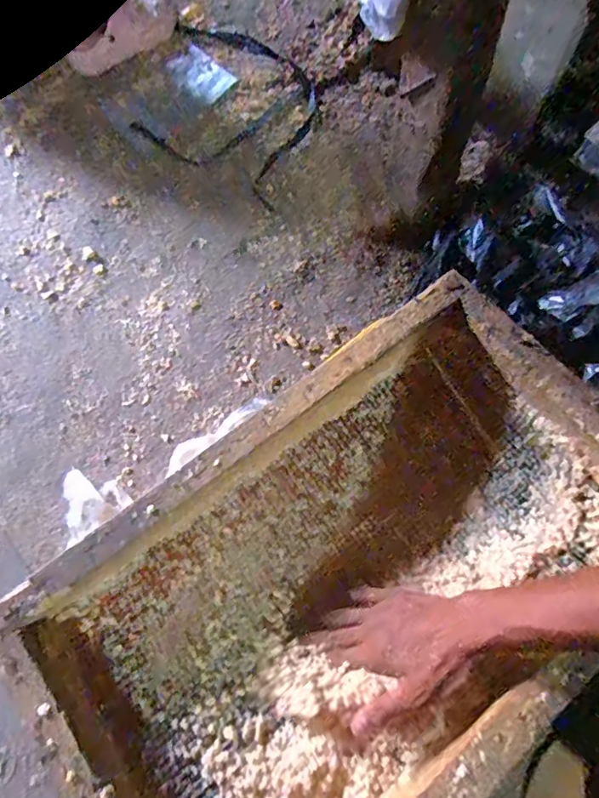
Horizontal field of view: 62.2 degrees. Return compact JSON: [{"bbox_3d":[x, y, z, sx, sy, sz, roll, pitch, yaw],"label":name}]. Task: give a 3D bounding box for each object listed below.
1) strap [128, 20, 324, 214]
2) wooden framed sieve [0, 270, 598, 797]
[{"bbox_3d":[-0.157,-0.622,1.056,0.390,0.041,0.403,21,71,8],"label":"strap"},{"bbox_3d":[0.063,0.173,0.507,0.594,0.099,0.372,-38,74,-13],"label":"wooden framed sieve"}]

